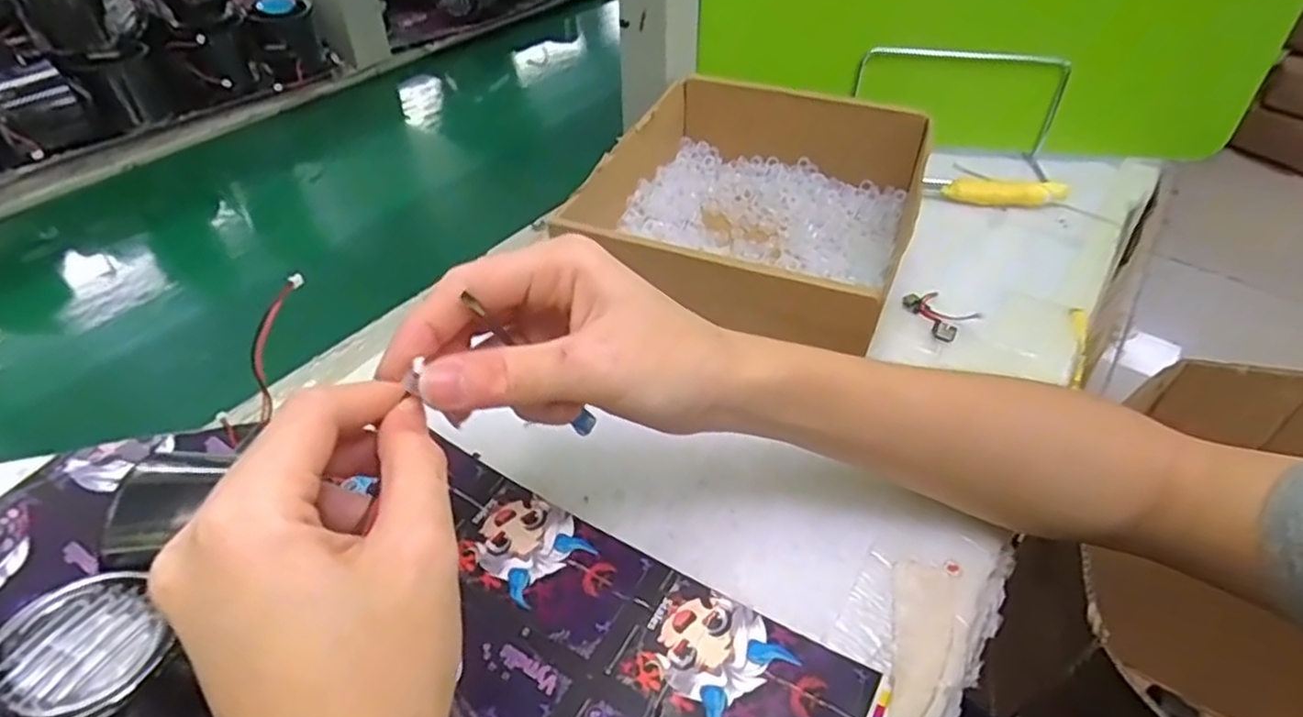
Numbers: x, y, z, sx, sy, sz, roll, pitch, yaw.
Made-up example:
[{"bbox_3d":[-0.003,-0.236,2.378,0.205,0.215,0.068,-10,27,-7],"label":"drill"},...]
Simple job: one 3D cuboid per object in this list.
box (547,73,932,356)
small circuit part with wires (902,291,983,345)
[{"bbox_3d":[0.061,-0.090,0.434,0.168,0.069,0.214,17,45,17],"label":"box"},{"bbox_3d":[0.166,-0.027,0.415,0.028,0.009,0.041,-20,47,-21],"label":"small circuit part with wires"}]

